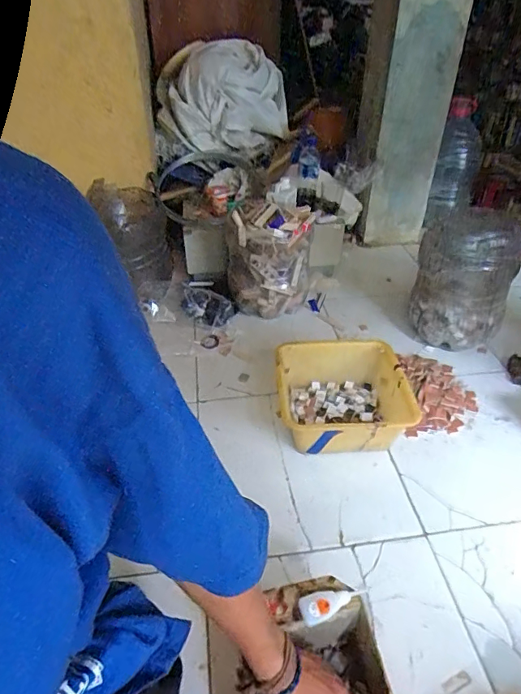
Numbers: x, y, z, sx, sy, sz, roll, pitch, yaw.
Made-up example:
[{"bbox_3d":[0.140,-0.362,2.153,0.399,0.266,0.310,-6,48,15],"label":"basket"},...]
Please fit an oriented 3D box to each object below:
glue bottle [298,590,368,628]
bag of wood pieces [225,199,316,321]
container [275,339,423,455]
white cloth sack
[{"bbox_3d":[0.091,0.319,0.577,0.088,0.013,0.030,-14,40,-16],"label":"glue bottle"},{"bbox_3d":[0.024,-0.256,1.349,0.238,0.293,0.208,-1,38,0],"label":"bag of wood pieces"},{"bbox_3d":[0.180,0.114,1.040,0.274,0.123,0.288,-3,39,-3],"label":"container"},{"bbox_3d":[-0.136,-0.855,1.568,0.434,0.300,0.303,-7,39,-8],"label":"white cloth sack"}]

